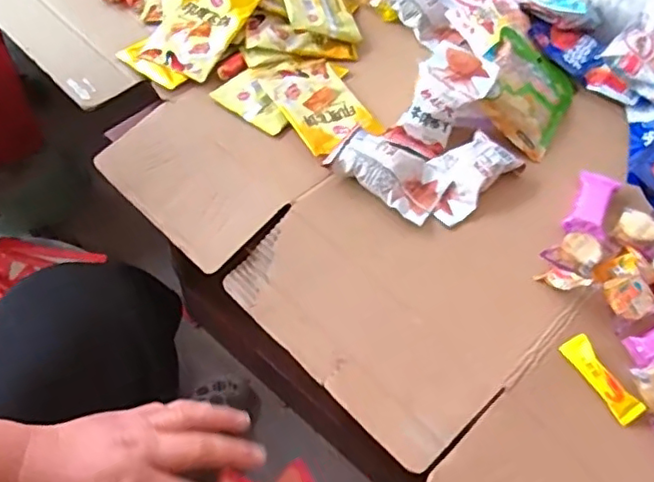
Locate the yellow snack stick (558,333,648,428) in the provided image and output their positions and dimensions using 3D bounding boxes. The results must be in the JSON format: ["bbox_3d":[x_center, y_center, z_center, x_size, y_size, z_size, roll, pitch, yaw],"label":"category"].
[{"bbox_3d":[0.255,0.127,0.554,0.029,0.007,0.085,-28,64,-16],"label":"yellow snack stick"}]

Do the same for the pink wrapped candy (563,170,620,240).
[{"bbox_3d":[0.292,-0.041,0.658,0.041,0.010,0.093,24,56,11],"label":"pink wrapped candy"}]

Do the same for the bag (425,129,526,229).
[{"bbox_3d":[0.154,-0.074,0.666,0.071,0.026,0.121,41,60,21],"label":"bag"}]

